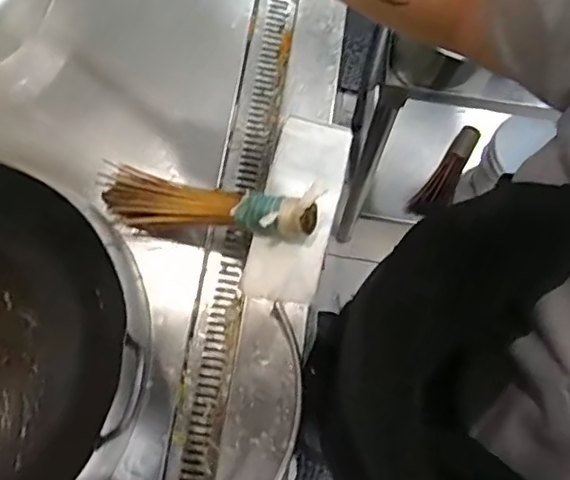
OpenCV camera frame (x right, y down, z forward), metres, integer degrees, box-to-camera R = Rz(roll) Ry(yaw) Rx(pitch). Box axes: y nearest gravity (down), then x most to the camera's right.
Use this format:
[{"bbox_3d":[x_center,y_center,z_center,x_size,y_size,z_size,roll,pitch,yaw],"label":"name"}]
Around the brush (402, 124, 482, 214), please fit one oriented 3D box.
[{"bbox_3d":[0.388,-0.154,1.342,0.072,0.062,0.246,35,75,10],"label":"brush"}]

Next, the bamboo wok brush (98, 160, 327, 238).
[{"bbox_3d":[-0.098,-0.042,0.746,0.298,0.065,0.072,8,71,20],"label":"bamboo wok brush"}]

